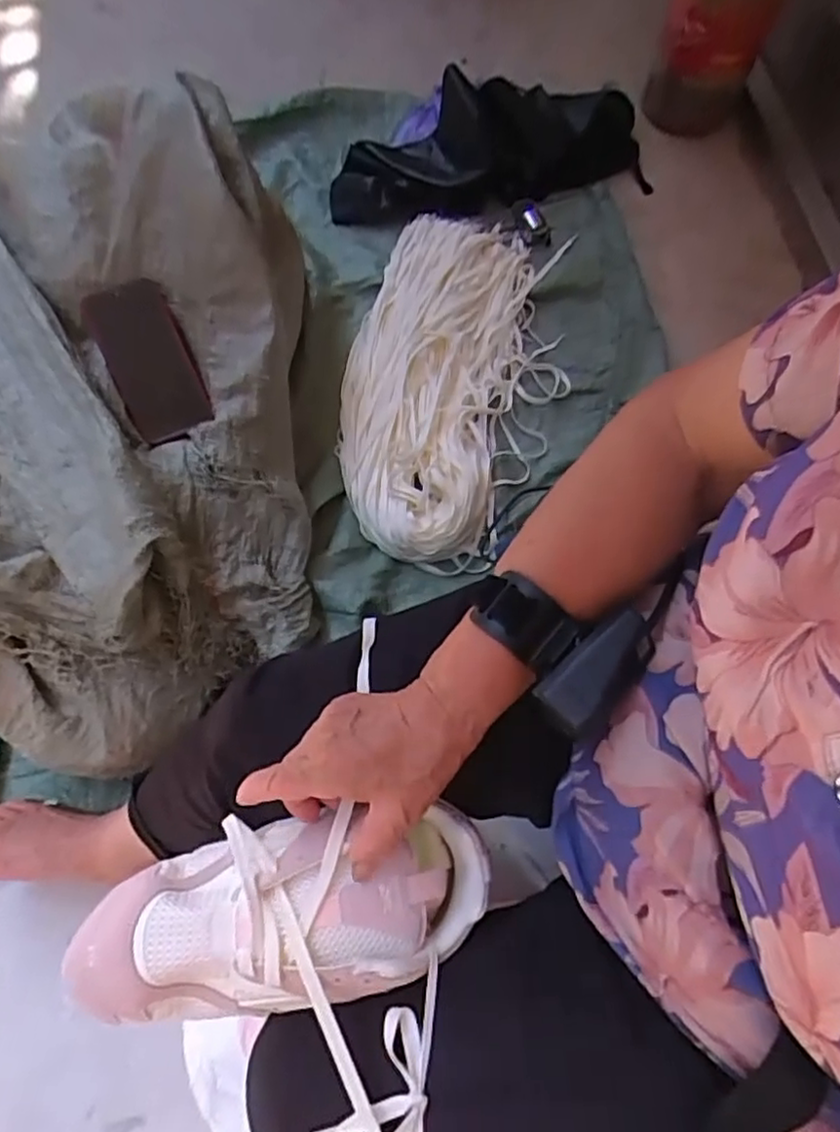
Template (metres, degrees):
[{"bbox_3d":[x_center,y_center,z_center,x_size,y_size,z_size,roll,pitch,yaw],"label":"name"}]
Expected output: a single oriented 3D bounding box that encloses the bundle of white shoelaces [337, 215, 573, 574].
[{"bbox_3d":[0.040,-0.277,0.933,0.283,0.065,0.564,18,70,6],"label":"bundle of white shoelaces"}]

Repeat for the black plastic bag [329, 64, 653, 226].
[{"bbox_3d":[0.116,-0.692,1.090,0.527,0.102,0.208,-7,71,-7],"label":"black plastic bag"}]

